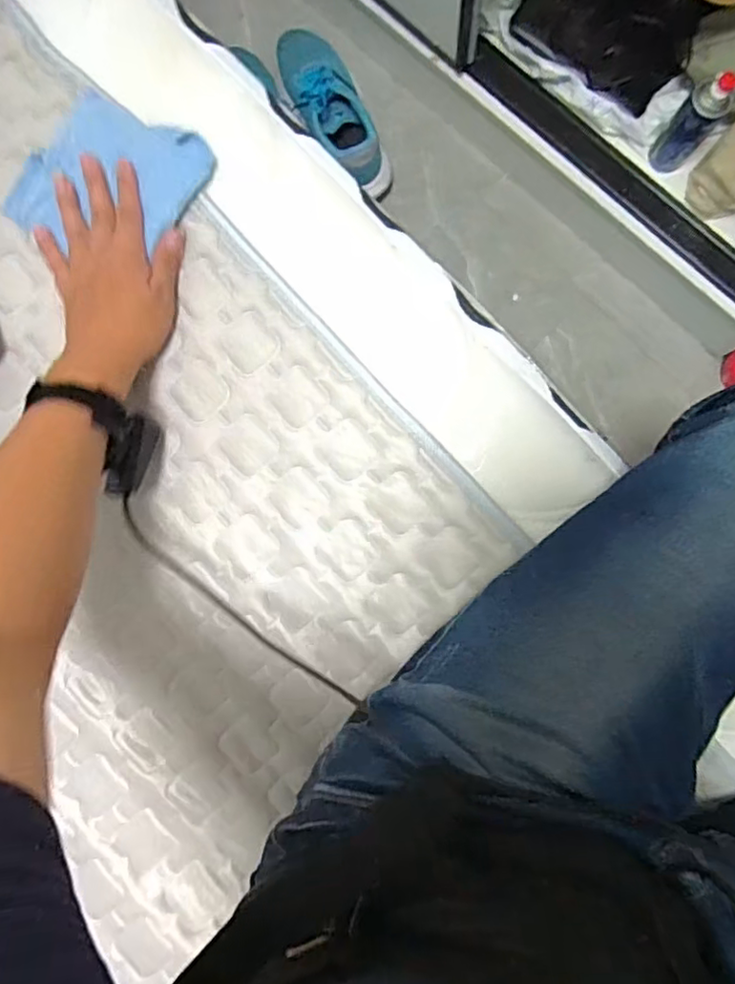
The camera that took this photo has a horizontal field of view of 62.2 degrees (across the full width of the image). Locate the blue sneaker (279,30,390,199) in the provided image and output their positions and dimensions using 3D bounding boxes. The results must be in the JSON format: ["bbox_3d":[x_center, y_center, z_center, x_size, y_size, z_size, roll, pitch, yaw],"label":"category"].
[{"bbox_3d":[-0.054,-0.617,0.970,0.112,0.122,0.298,-22,86,4],"label":"blue sneaker"}]

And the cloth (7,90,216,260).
[{"bbox_3d":[-0.236,-0.282,0.553,0.148,0.016,0.149,34,91,5],"label":"cloth"}]

